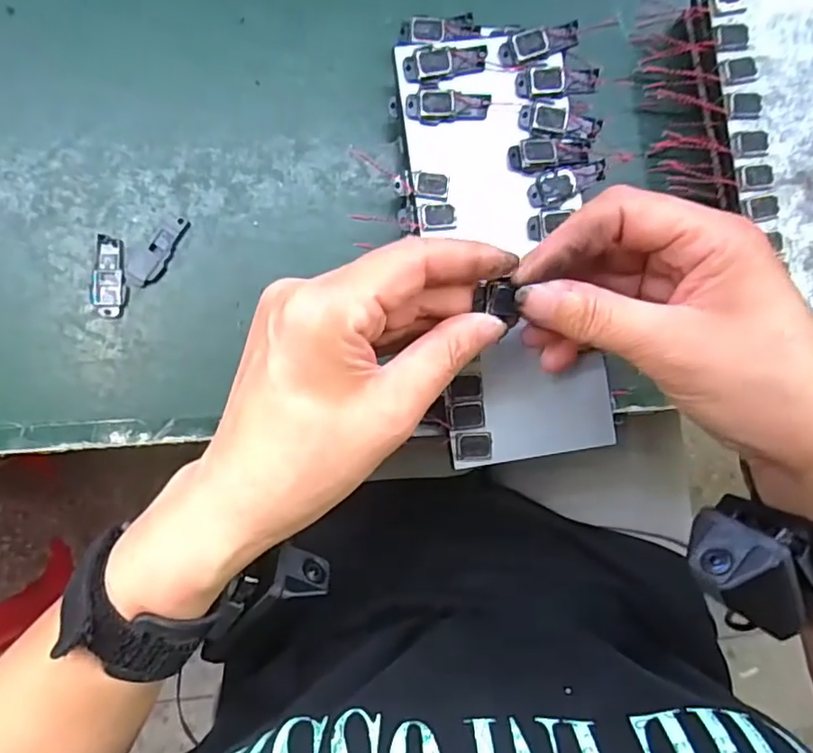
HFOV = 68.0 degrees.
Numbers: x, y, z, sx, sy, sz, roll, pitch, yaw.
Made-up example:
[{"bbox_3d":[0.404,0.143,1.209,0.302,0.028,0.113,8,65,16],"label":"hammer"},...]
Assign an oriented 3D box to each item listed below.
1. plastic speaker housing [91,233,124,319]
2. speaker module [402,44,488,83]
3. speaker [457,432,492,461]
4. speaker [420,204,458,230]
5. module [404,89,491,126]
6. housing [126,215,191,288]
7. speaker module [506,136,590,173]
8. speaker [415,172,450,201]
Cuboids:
[{"bbox_3d":[-0.148,-0.049,0.297,0.015,0.004,0.040,4,89,-6],"label":"plastic speaker housing"},{"bbox_3d":[0.019,-0.149,0.284,0.040,0.004,0.015,-12,91,-6],"label":"speaker module"},{"bbox_3d":[0.033,0.033,0.287,0.018,0.004,0.014,0,90,-6],"label":"speaker"},{"bbox_3d":[0.015,-0.076,0.285,0.018,0.004,0.012,-6,90,-6],"label":"speaker"},{"bbox_3d":[0.020,-0.129,0.285,0.039,0.004,0.016,-9,91,-6],"label":"module"},{"bbox_3d":[-0.123,-0.063,0.300,0.015,0.004,0.040,39,86,-4],"label":"housing"},{"bbox_3d":[0.069,-0.107,0.290,0.039,0.004,0.016,-4,90,-6],"label":"speaker module"},{"bbox_3d":[0.012,-0.091,0.286,0.016,0.004,0.012,5,89,-6],"label":"speaker"}]

